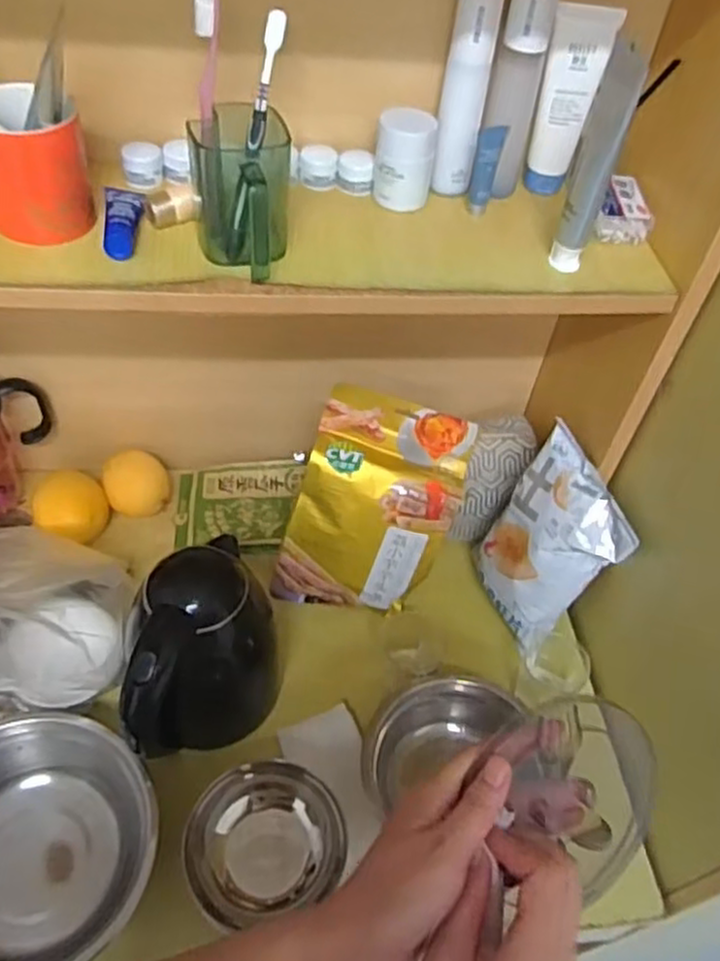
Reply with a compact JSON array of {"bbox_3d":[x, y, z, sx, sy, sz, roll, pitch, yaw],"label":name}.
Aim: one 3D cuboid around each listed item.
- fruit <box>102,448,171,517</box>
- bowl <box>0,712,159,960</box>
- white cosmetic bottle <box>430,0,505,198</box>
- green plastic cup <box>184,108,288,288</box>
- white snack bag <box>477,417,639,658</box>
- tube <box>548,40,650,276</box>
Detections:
[{"bbox_3d":[-0.290,0.002,0.954,0.078,0.076,0.076,3,49,-4],"label":"fruit"},{"bbox_3d":[-0.310,0.336,0.686,0.230,0.092,0.221,-7,50,-12],"label":"bowl"},{"bbox_3d":[0.093,-0.341,0.649,0.039,0.164,0.033,9,49,2],"label":"white cosmetic bottle"},{"bbox_3d":[-0.093,-0.218,0.581,0.071,0.097,0.106,-3,50,-8],"label":"green plastic cup"},{"bbox_3d":[0.205,0.072,0.826,0.091,0.199,0.152,-15,52,-18],"label":"white snack bag"},{"bbox_3d":[0.185,-0.249,0.583,0.031,0.172,0.043,16,50,8],"label":"tube"}]

